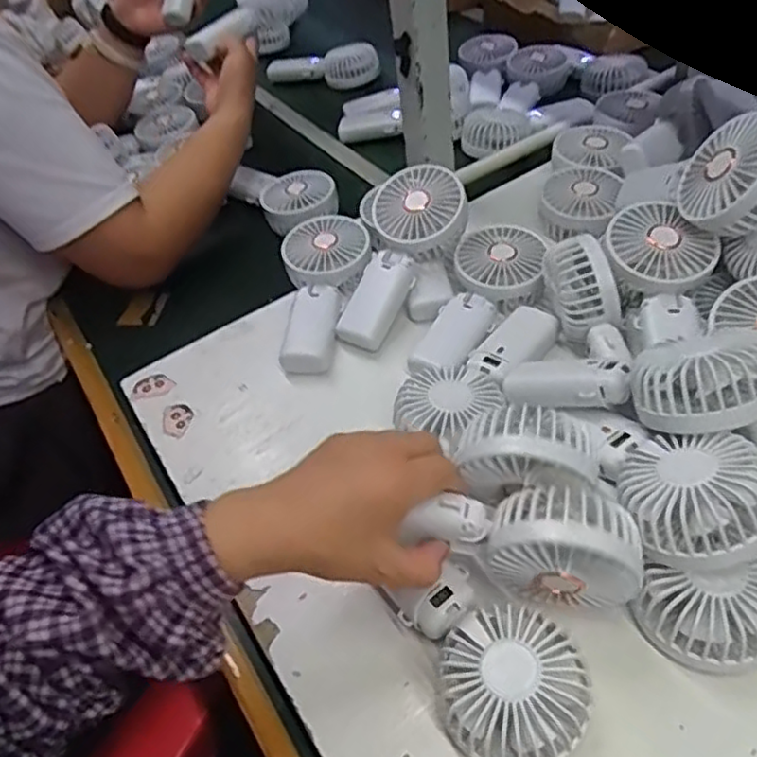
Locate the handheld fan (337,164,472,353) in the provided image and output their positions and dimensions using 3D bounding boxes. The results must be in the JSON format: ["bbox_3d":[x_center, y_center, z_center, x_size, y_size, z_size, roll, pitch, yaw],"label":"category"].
[{"bbox_3d":[0.019,-0.110,0.620,0.081,0.052,0.179,22,79,26],"label":"handheld fan"}]

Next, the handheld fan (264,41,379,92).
[{"bbox_3d":[-0.088,-0.516,1.090,0.185,0.041,0.080,11,50,19],"label":"handheld fan"}]

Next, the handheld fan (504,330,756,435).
[{"bbox_3d":[0.167,0.003,0.455,0.188,0.041,0.071,1,39,49],"label":"handheld fan"}]

